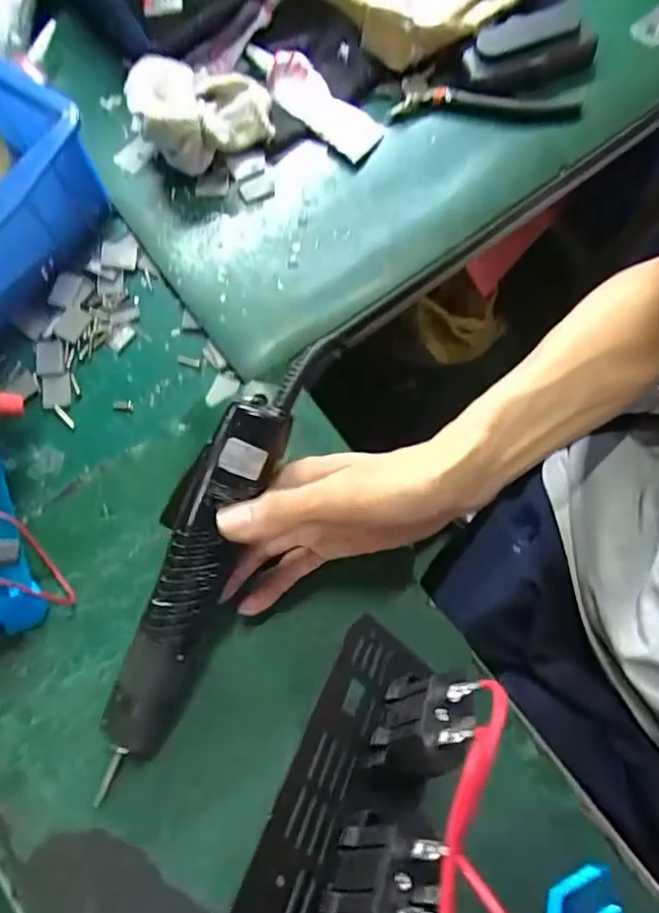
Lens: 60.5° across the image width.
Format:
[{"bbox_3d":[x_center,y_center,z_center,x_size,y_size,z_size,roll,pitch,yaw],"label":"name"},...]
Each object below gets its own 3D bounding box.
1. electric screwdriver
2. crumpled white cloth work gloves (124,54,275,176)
[{"bbox_3d":[-0.074,0.067,0.313,0.041,0.049,0.208,22,97,7],"label":"electric screwdriver"},{"bbox_3d":[-0.088,-0.241,0.394,0.092,0.058,0.063,-12,75,-2],"label":"crumpled white cloth work gloves"}]

